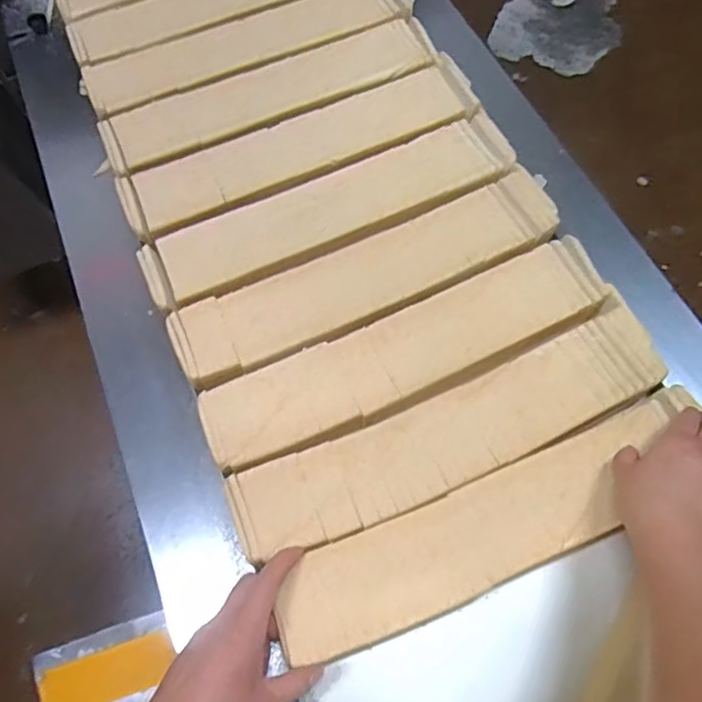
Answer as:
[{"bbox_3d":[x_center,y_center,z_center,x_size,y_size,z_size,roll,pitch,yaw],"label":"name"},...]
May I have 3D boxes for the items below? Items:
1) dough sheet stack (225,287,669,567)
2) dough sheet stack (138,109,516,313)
[{"bbox_3d":[0.091,0.065,0.511,0.387,0.021,0.086,-25,75,-9],"label":"dough sheet stack"},{"bbox_3d":[-0.019,-0.147,0.612,0.383,0.026,0.095,-23,75,-9],"label":"dough sheet stack"}]

